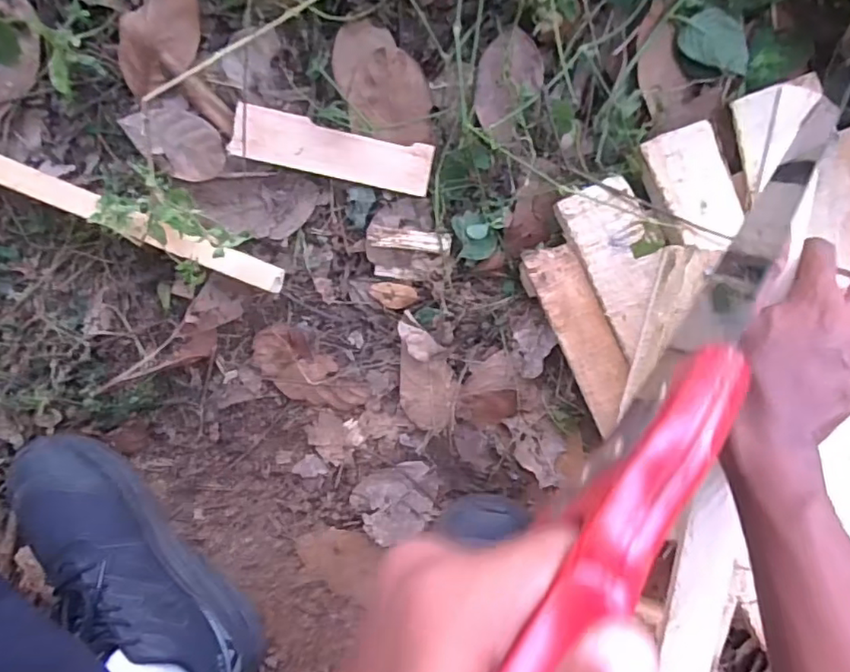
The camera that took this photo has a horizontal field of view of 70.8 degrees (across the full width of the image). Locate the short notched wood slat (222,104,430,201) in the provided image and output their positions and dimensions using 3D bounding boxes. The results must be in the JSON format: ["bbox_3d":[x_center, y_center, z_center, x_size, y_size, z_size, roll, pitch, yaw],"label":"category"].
[{"bbox_3d":[-0.068,-0.137,0.442,0.145,0.010,0.036,11,105,-5],"label":"short notched wood slat"}]

